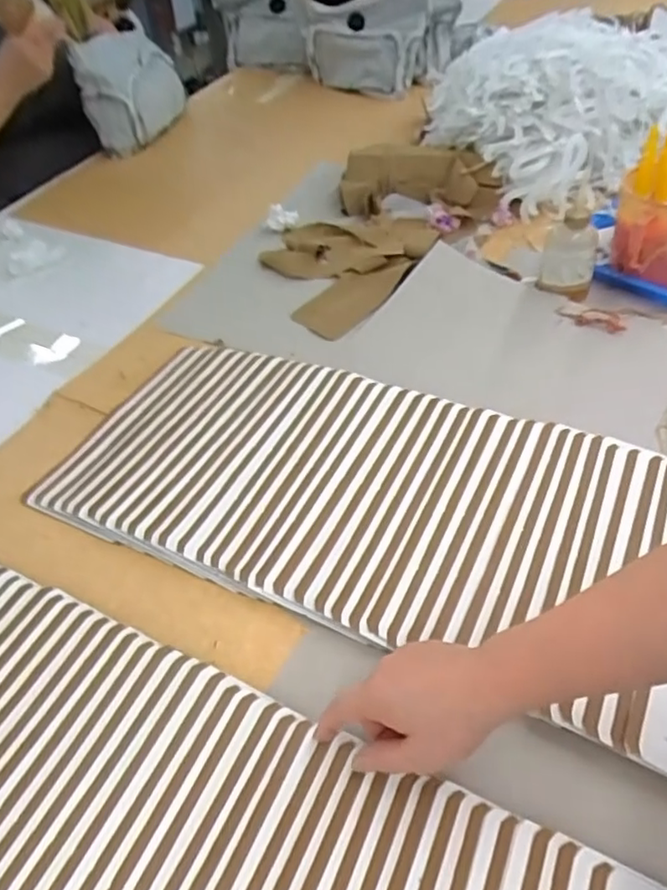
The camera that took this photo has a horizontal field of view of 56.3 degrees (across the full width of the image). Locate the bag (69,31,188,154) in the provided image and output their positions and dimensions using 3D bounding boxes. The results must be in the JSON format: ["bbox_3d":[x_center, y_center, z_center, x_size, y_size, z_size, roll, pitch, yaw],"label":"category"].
[{"bbox_3d":[-0.374,-0.672,1.151,0.081,0.178,0.233,9,49,13],"label":"bag"}]

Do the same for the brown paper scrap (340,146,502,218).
[{"bbox_3d":[0.133,-0.418,0.985,0.244,0.066,0.111,2,48,7],"label":"brown paper scrap"}]

